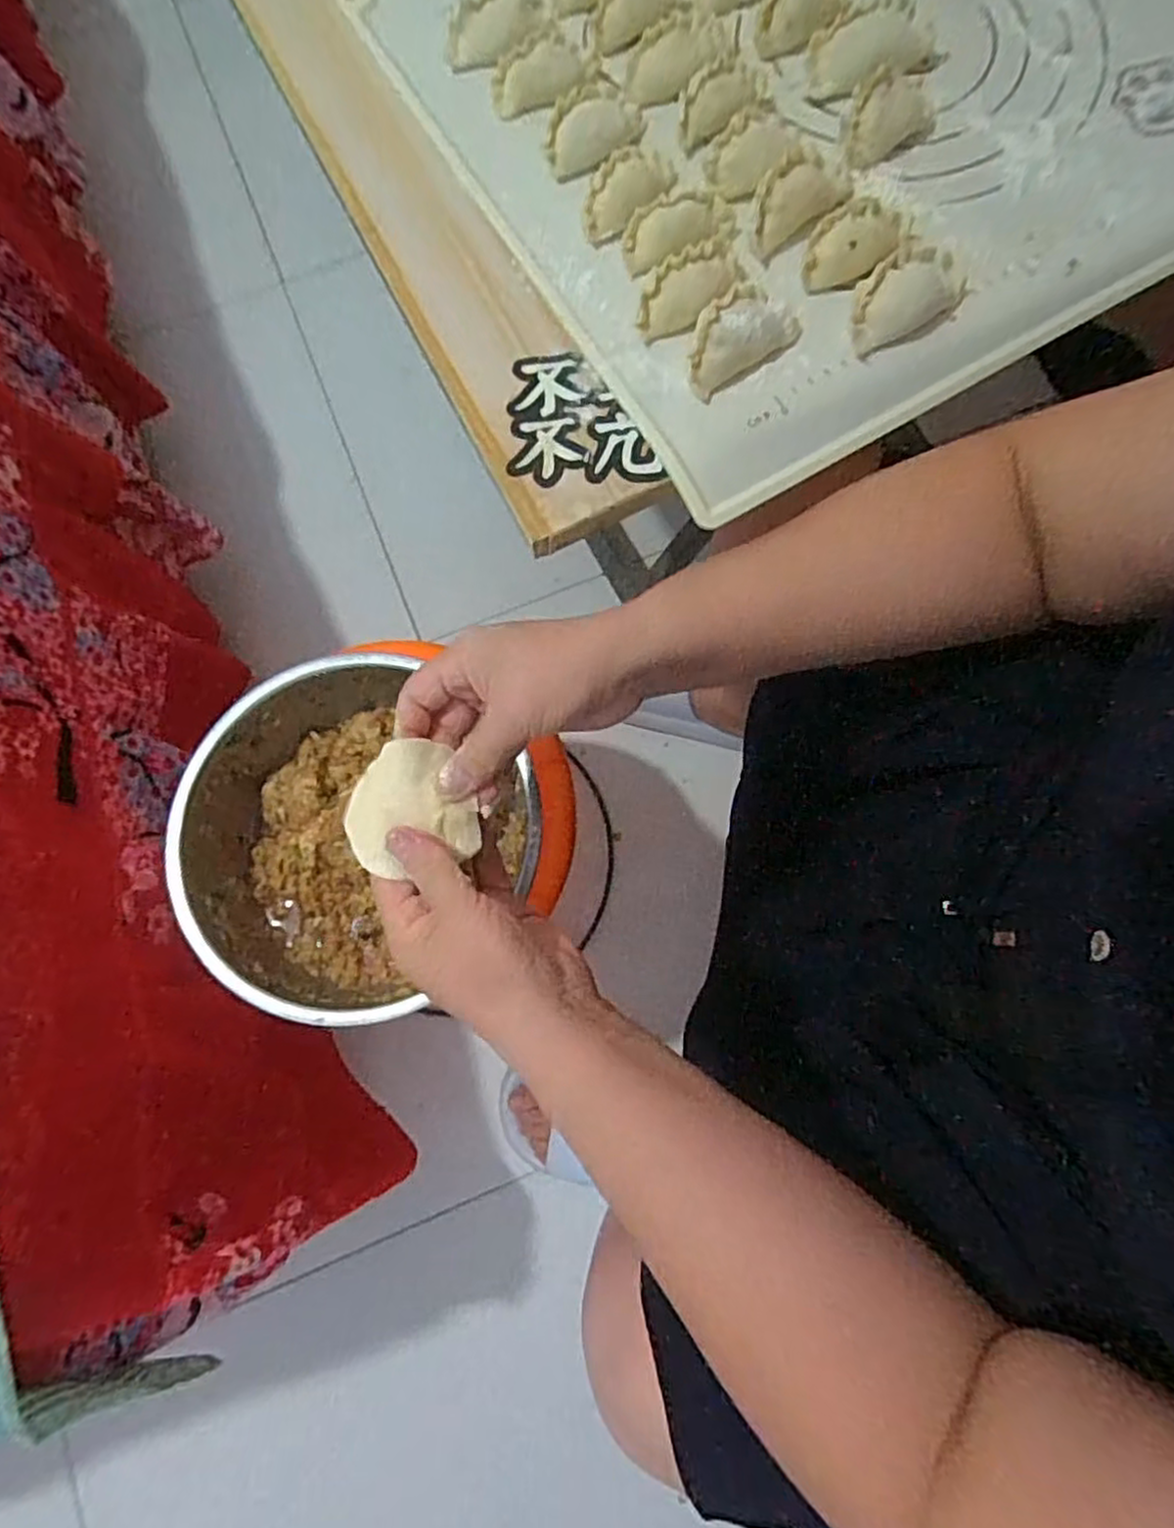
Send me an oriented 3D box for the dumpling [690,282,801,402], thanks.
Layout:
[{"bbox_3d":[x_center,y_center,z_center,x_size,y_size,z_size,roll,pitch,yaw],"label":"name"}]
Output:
[{"bbox_3d":[0.070,-0.199,0.340,0.057,0.020,0.030,-40,80,-8],"label":"dumpling"}]

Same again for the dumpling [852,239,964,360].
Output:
[{"bbox_3d":[0.150,-0.217,0.342,0.035,0.019,0.061,44,81,10],"label":"dumpling"}]

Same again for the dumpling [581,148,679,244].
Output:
[{"bbox_3d":[0.019,-0.288,0.363,0.025,0.014,0.057,41,80,9],"label":"dumpling"}]

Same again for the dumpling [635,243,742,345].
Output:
[{"bbox_3d":[0.050,-0.227,0.350,0.058,0.020,0.028,-22,78,-5],"label":"dumpling"}]

